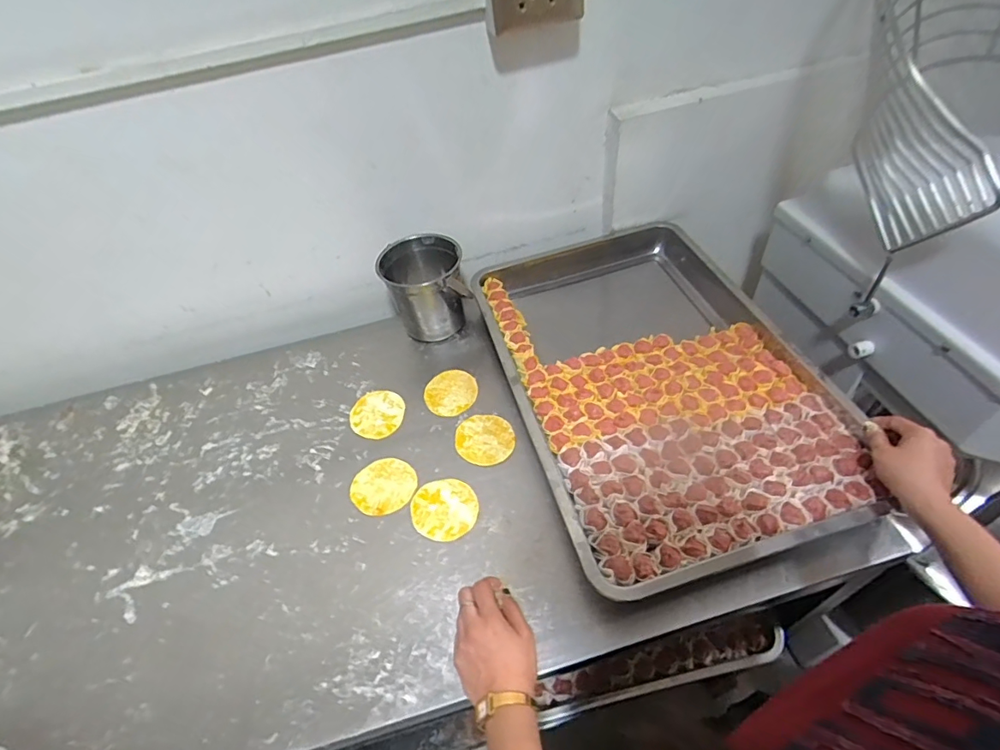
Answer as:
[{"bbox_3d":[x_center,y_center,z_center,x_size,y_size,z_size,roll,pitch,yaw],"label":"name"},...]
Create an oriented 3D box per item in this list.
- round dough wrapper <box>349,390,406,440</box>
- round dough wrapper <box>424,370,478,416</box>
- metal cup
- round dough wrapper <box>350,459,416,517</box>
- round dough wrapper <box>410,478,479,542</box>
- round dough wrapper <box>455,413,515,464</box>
[{"bbox_3d":[-0.186,0.058,0.753,0.084,0.004,0.083,-3,48,4],"label":"round dough wrapper"},{"bbox_3d":[-0.076,0.027,0.767,0.082,0.004,0.086,-5,50,6],"label":"round dough wrapper"},{"bbox_3d":[-0.124,-0.138,0.839,0.129,0.146,0.129,-3,48,4],"label":"metal cup"},{"bbox_3d":[-0.158,0.149,0.669,0.087,0.004,0.078,-20,49,-11],"label":"round dough wrapper"},{"bbox_3d":[-0.072,0.172,0.636,0.084,0.004,0.082,-3,48,4],"label":"round dough wrapper"},{"bbox_3d":[-0.021,0.090,0.701,0.088,0.005,0.078,32,59,30],"label":"round dough wrapper"}]

